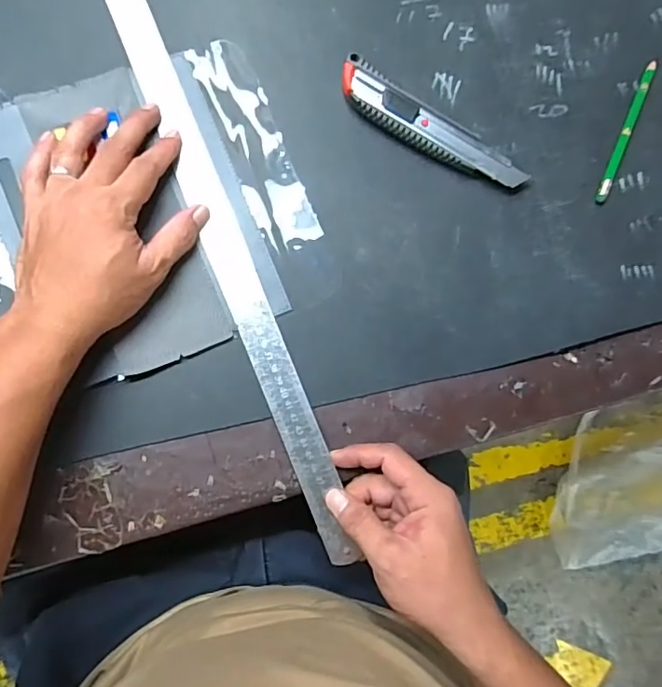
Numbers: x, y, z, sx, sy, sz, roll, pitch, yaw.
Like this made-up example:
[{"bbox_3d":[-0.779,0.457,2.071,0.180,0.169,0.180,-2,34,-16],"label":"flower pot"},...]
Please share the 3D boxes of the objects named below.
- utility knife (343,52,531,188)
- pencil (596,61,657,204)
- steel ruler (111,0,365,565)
[{"bbox_3d":[0.078,-0.169,0.421,0.161,0.019,0.033,31,82,-3],"label":"utility knife"},{"bbox_3d":[0.247,-0.178,0.442,0.009,0.006,0.138,26,82,-4],"label":"pencil"},{"bbox_3d":[-0.083,-0.085,0.403,0.032,0.004,0.518,-21,87,-8],"label":"steel ruler"}]

